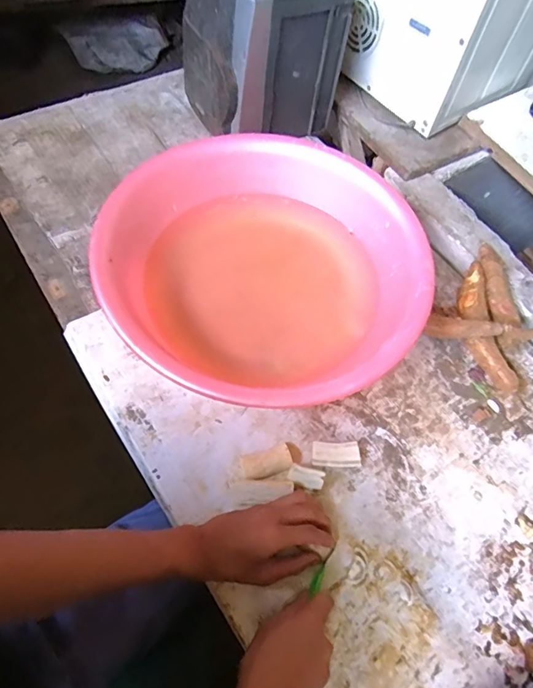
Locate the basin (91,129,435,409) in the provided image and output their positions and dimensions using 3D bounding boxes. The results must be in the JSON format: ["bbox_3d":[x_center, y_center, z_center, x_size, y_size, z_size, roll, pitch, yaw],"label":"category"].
[{"bbox_3d":[-0.002,-0.102,0.622,0.394,0.136,0.406,3,59,-5],"label":"basin"}]

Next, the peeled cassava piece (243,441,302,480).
[{"bbox_3d":[0.007,0.139,0.544,0.071,0.021,0.030,-16,62,-15],"label":"peeled cassava piece"}]

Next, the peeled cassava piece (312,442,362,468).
[{"bbox_3d":[0.084,0.134,0.555,0.060,0.020,0.030,0,59,-6],"label":"peeled cassava piece"}]

